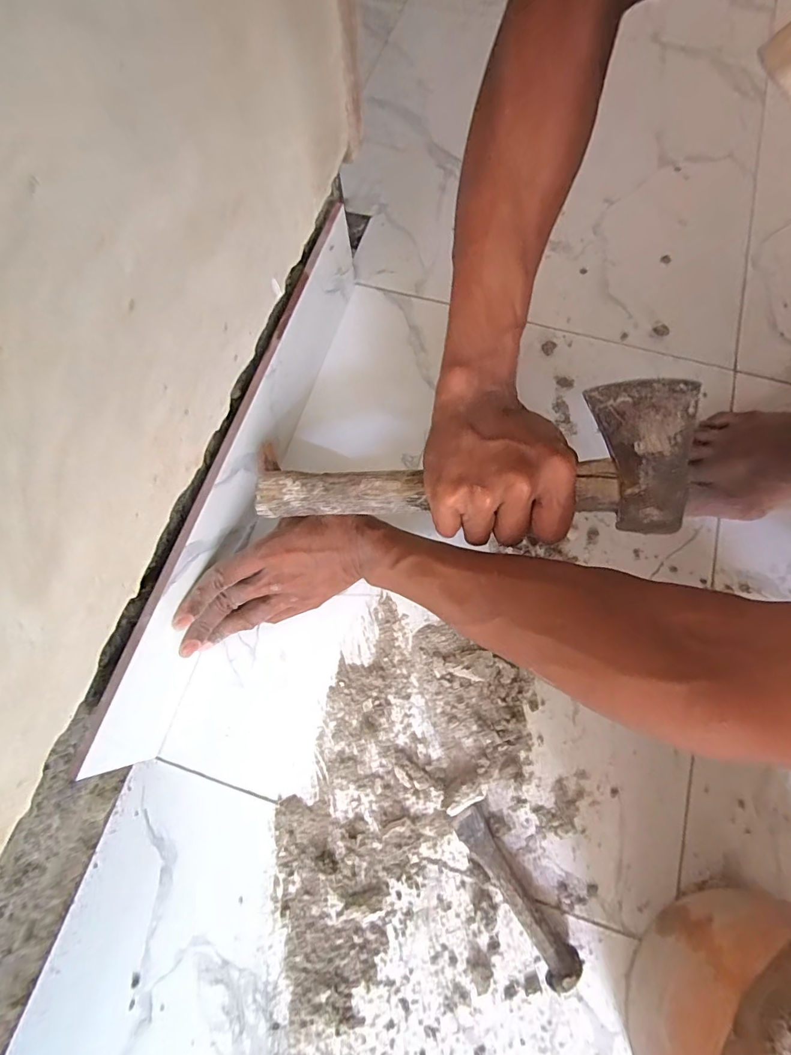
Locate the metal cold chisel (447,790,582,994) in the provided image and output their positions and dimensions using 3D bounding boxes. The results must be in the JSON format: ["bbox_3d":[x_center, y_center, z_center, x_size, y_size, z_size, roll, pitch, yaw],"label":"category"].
[{"bbox_3d":[0.082,0.254,0.326,0.031,0.023,0.123,-29,74,-8],"label":"metal cold chisel"}]

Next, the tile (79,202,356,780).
[{"bbox_3d":[-0.121,-0.056,0.383,0.012,0.087,0.478,16,72,6],"label":"tile"}]

